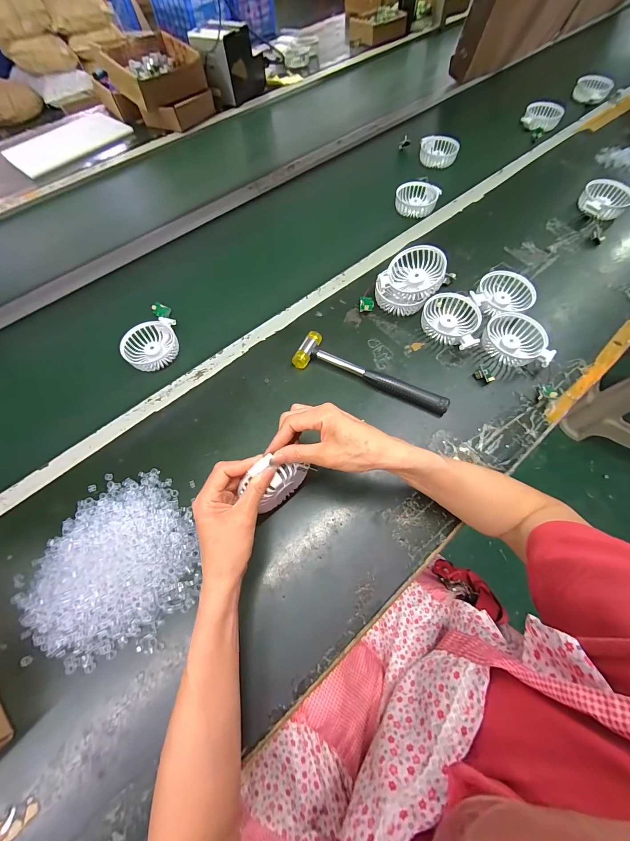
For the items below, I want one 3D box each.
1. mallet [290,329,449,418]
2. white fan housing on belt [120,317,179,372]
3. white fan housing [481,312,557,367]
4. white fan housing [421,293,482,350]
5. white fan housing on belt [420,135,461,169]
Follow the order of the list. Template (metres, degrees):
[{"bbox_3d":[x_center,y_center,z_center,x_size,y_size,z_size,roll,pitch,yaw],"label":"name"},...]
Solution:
[{"bbox_3d":[0.088,-0.074,0.487,0.239,0.022,0.060,21,68,10],"label":"mallet"},{"bbox_3d":[-0.282,-0.132,0.549,0.096,0.024,0.086,-33,67,-13],"label":"white fan housing on belt"},{"bbox_3d":[0.322,-0.130,0.502,0.099,0.030,0.082,21,68,9],"label":"white fan housing"},{"bbox_3d":[0.225,-0.164,0.520,0.098,0.029,0.087,33,70,14],"label":"white fan housing"},{"bbox_3d":[0.317,-0.679,0.791,0.099,0.039,0.084,8,64,6],"label":"white fan housing on belt"}]

